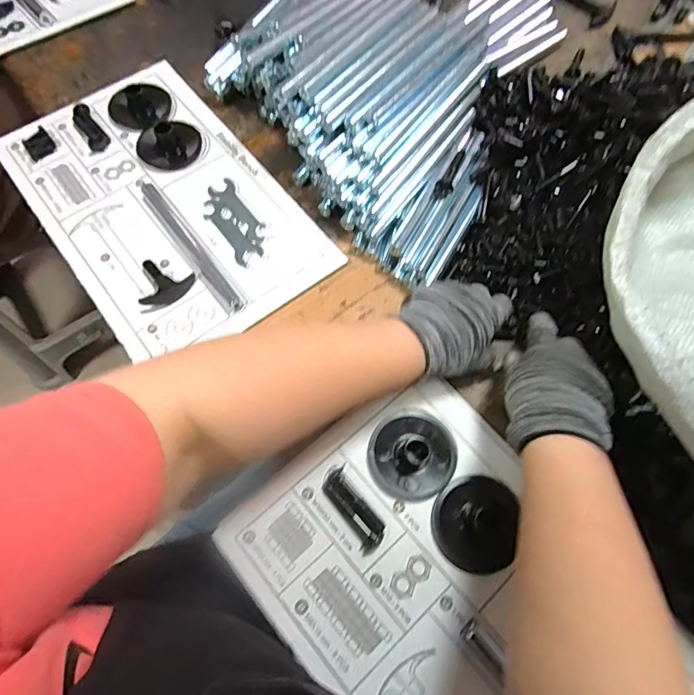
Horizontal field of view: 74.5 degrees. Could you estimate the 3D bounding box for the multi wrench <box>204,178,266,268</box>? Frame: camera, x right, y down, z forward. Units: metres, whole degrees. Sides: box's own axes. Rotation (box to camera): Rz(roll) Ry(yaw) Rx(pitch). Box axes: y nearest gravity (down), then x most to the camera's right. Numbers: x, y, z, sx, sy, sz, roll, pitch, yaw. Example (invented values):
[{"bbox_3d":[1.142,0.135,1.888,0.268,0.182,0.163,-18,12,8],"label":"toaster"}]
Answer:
[{"bbox_3d":[-0.117,-0.132,0.478,0.045,0.004,0.101,-33,72,-15],"label":"multi wrench"}]

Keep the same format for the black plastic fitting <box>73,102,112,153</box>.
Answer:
[{"bbox_3d":[-0.293,-0.253,0.521,0.024,0.015,0.071,-31,71,-14],"label":"black plastic fitting"}]

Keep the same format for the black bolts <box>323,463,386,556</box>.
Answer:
[{"bbox_3d":[0.006,0.127,0.360,0.025,0.013,0.066,-31,71,-14],"label":"black bolts"}]

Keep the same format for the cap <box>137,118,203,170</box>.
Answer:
[{"bbox_3d":[-0.199,-0.233,0.504,0.067,0.022,0.066,1,67,-2],"label":"cap"}]

